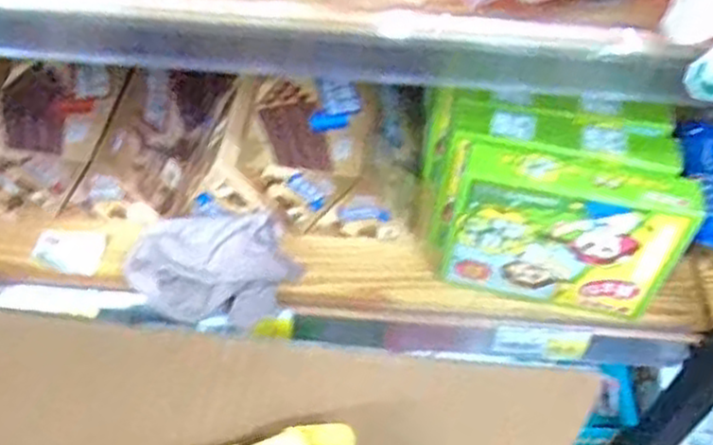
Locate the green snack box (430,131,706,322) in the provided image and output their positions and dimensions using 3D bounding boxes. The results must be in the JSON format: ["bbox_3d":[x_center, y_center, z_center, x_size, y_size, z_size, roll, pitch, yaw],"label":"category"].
[{"bbox_3d":[0.160,0.006,0.610,0.185,0.135,0.048,11,52,6],"label":"green snack box"}]

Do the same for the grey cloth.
[{"bbox_3d":[-0.117,0.035,0.615,0.138,0.059,0.083,6,52,2],"label":"grey cloth"}]

